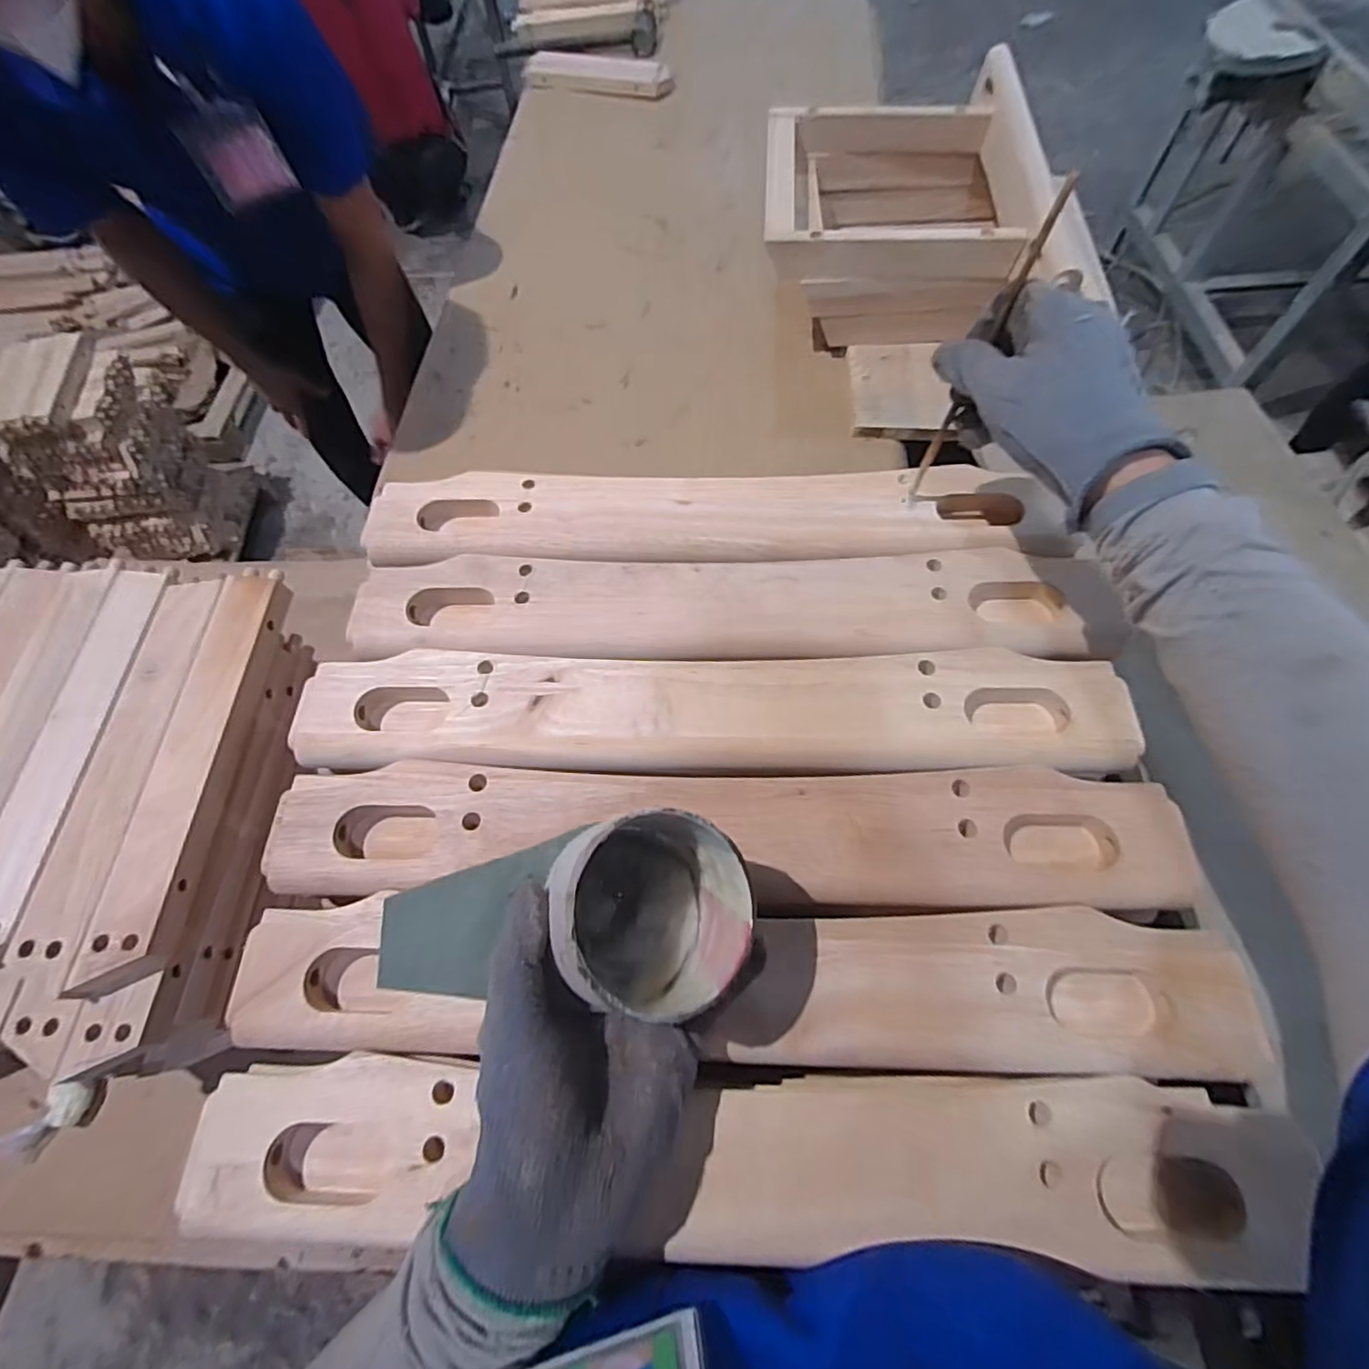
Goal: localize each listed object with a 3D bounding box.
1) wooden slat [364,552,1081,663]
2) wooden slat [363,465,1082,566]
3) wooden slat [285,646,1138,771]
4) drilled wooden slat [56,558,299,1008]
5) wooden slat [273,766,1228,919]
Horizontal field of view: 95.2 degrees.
[{"bbox_3d":[0.013,-0.050,0.409,0.462,0.018,0.078,0,64,3],"label":"wooden slat"},{"bbox_3d":[0.018,-0.118,0.439,0.476,0.026,0.077,1,64,3],"label":"wooden slat"},{"bbox_3d":[0.011,0.017,0.378,0.477,0.024,0.072,0,64,3],"label":"wooden slat"},{"bbox_3d":[-0.339,0.053,0.441,0.048,0.037,0.296,0,64,3],"label":"drilled wooden slat"},{"bbox_3d":[0.017,0.084,0.344,0.483,0.022,0.072,0,64,3],"label":"wooden slat"}]

